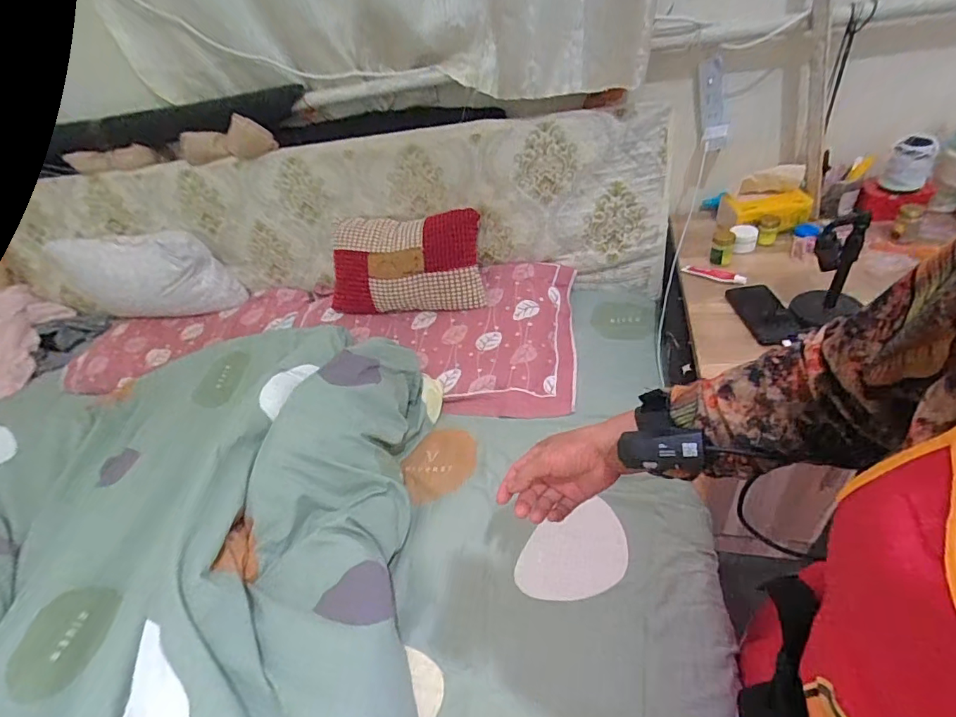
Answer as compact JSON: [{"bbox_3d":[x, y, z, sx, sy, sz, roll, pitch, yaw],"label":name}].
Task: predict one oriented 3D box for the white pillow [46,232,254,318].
[{"bbox_3d":[-0.958,-0.250,1.390,0.477,0.254,0.142,1,43,16],"label":"white pillow"}]

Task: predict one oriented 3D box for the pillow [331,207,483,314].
[{"bbox_3d":[-0.187,-0.241,1.195,0.404,0.249,0.090,1,4,10],"label":"pillow"}]

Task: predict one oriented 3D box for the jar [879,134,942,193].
[{"bbox_3d":[0.902,-0.410,0.980,0.081,0.098,0.081,21,51,33],"label":"jar"}]

